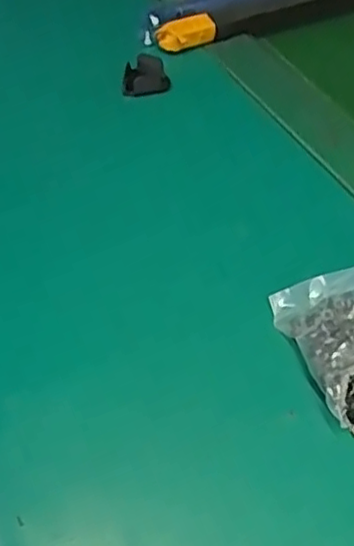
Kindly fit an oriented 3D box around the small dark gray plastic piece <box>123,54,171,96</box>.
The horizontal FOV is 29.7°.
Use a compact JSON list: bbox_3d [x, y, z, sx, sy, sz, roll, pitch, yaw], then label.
[{"bbox_3d":[-0.025,-0.161,0.550,0.038,0.019,0.034,-2,49,-3],"label":"small dark gray plastic piece"}]

